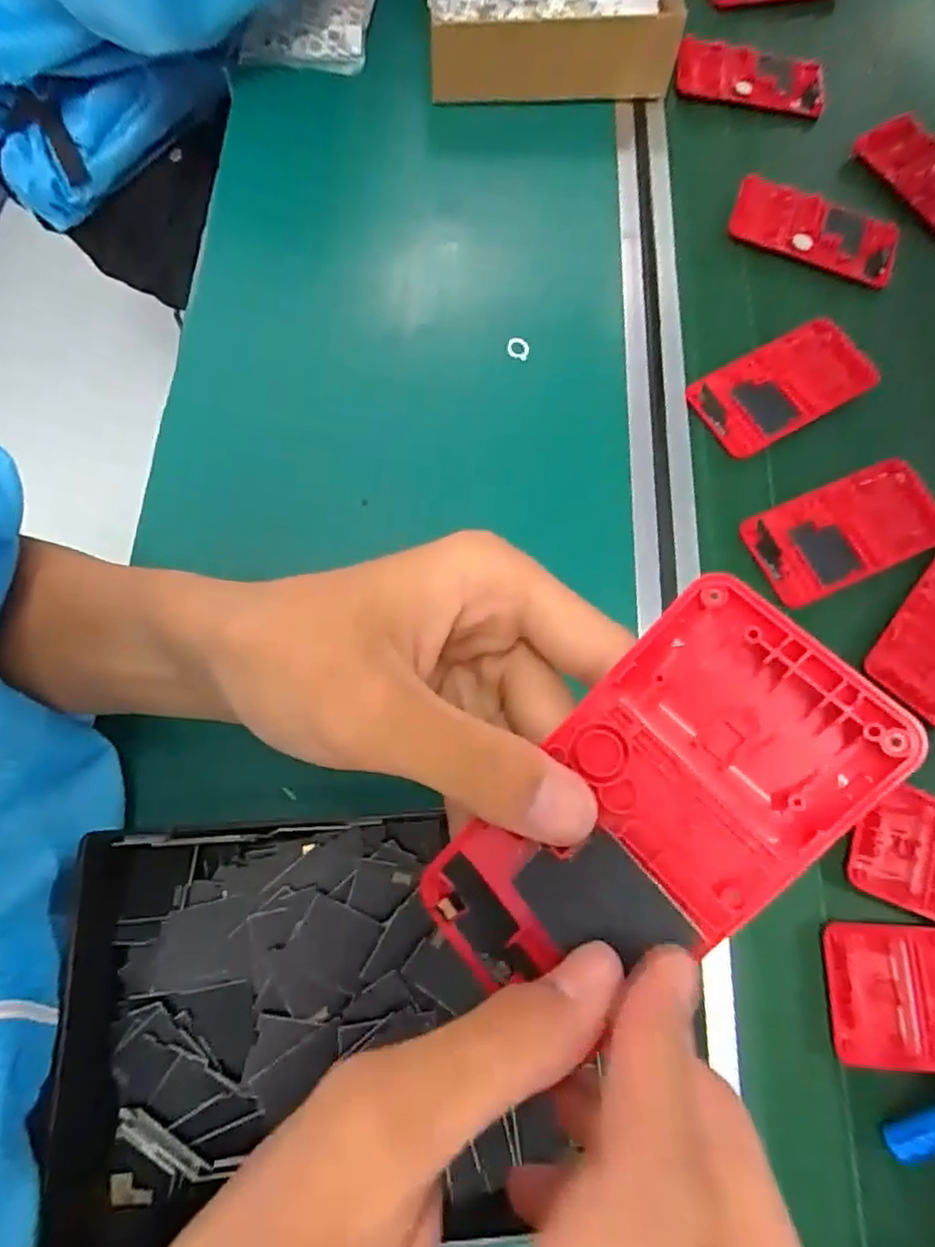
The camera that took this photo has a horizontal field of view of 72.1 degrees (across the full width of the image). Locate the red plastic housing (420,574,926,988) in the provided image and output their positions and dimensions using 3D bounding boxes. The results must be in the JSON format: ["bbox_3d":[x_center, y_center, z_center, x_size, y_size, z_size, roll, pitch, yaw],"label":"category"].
[{"bbox_3d":[0.042,0.050,0.160,0.120,0.012,0.060,-49,66,12],"label":"red plastic housing"}]

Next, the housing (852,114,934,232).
[{"bbox_3d":[0.363,-0.346,0.500,0.059,0.011,0.120,-25,75,-11],"label":"housing"}]

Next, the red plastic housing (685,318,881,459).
[{"bbox_3d":[0.213,-0.161,0.431,0.122,0.013,0.058,-28,76,-12],"label":"red plastic housing"}]

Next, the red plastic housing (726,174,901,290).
[{"bbox_3d":[0.259,-0.295,0.480,0.123,0.011,0.060,26,72,5],"label":"red plastic housing"}]

